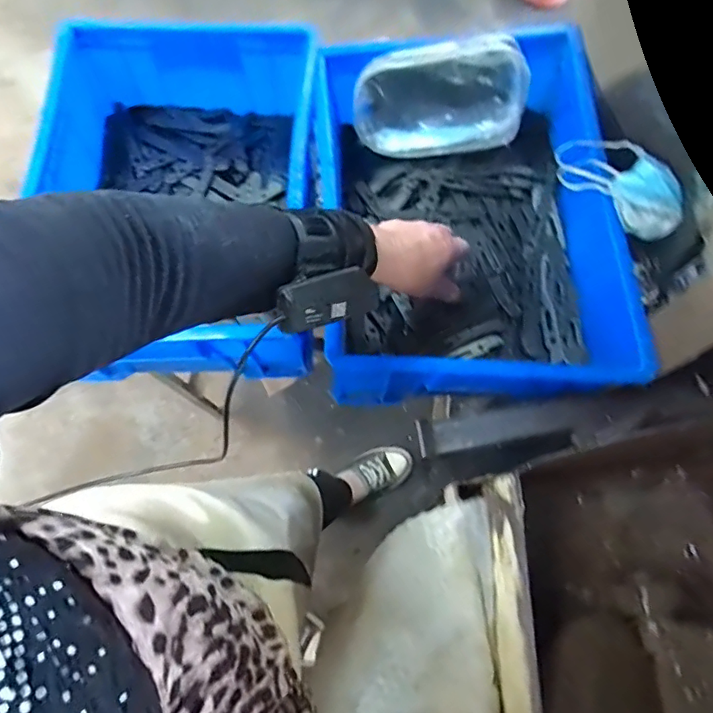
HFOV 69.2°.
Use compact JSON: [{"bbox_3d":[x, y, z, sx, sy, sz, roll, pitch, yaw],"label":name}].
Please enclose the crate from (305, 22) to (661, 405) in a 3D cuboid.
[{"bbox_3d":[0.117,-0.161,0.582,0.315,0.121,0.416,-1,75,1],"label":"crate"}]

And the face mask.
[{"bbox_3d":[0.262,-0.175,0.515,0.136,0.044,0.059,43,80,12],"label":"face mask"}]

